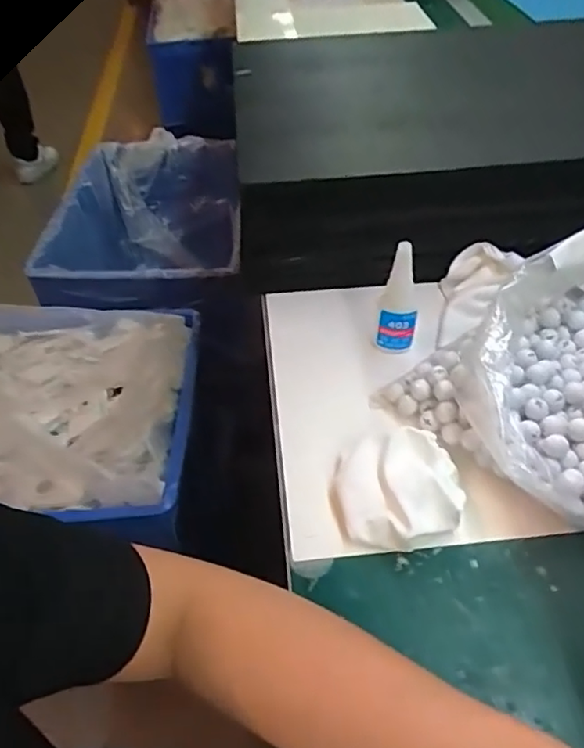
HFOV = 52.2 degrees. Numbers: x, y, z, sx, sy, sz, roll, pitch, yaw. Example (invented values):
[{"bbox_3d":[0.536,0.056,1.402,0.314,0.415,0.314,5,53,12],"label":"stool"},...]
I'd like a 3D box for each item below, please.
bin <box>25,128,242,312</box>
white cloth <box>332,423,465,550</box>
[{"bbox_3d":[-0.305,-0.279,1.331,0.356,0.289,0.521,-4,46,-1],"label":"bin"},{"bbox_3d":[0.076,0.081,0.423,0.087,0.041,0.077,-6,46,-3],"label":"white cloth"}]

